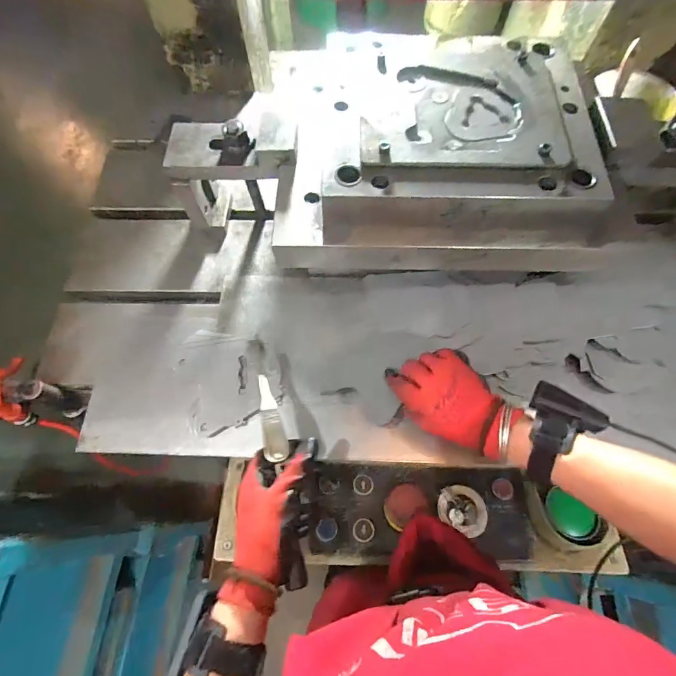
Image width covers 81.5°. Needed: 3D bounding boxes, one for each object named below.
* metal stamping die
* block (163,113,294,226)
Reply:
[{"bbox_3d":[0.117,-0.244,0.513,0.365,0.106,0.296,0,67,1],"label":"metal stamping die"},{"bbox_3d":[-0.143,-0.225,0.569,0.180,0.161,0.077,9,67,4],"label":"block"}]

